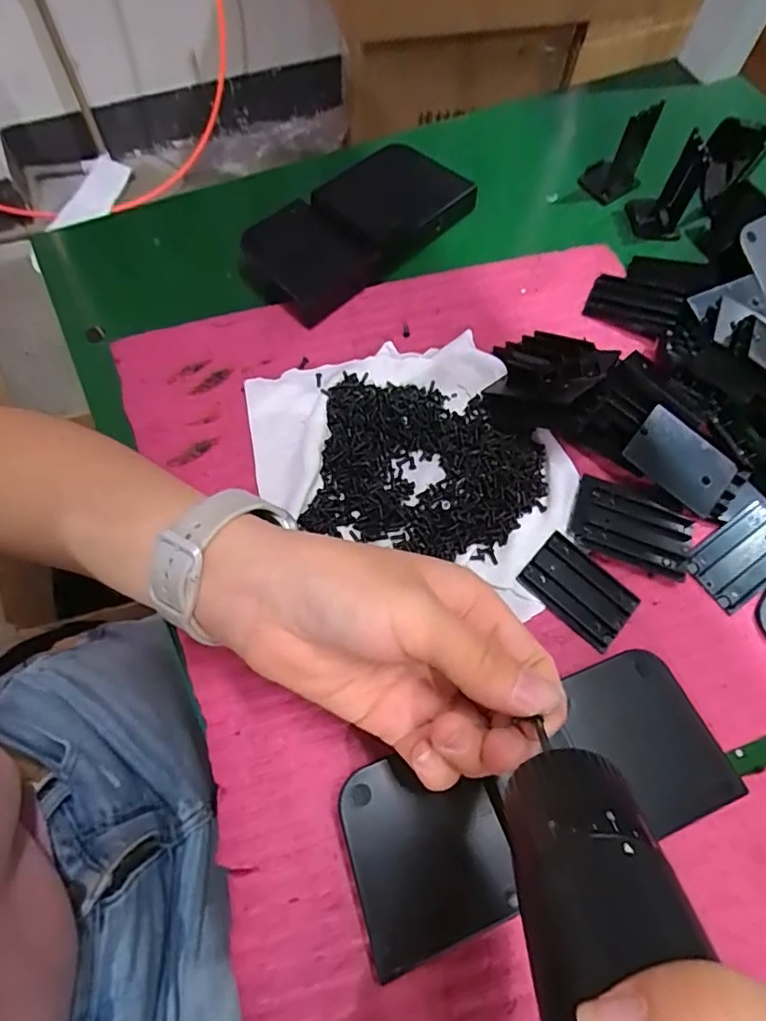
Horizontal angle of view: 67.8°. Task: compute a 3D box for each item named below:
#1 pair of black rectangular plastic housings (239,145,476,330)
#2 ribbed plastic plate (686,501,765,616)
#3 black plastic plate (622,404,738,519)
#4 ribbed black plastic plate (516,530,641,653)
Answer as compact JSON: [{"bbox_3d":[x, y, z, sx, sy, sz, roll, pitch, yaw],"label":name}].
[{"bbox_3d":[-0.014,-0.192,0.379,0.074,0.019,0.164,41,71,14],"label":"pair of black rectangular plastic housings"},{"bbox_3d":[0.187,0.024,0.294,0.054,0.009,0.034,-34,72,-15],"label":"ribbed plastic plate"},{"bbox_3d":[0.157,-0.026,0.300,0.055,0.004,0.033,37,89,-1],"label":"black plastic plate"},{"bbox_3d":[0.099,0.039,0.286,0.054,0.004,0.034,41,71,14],"label":"ribbed black plastic plate"}]

